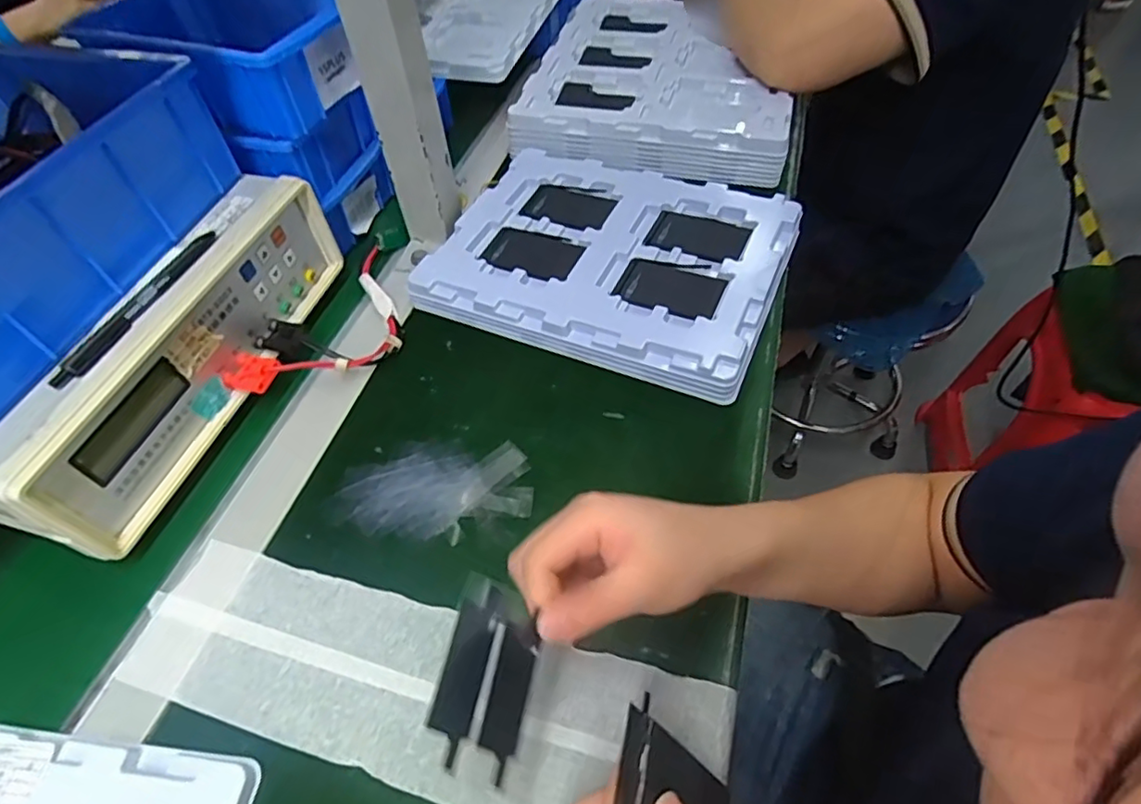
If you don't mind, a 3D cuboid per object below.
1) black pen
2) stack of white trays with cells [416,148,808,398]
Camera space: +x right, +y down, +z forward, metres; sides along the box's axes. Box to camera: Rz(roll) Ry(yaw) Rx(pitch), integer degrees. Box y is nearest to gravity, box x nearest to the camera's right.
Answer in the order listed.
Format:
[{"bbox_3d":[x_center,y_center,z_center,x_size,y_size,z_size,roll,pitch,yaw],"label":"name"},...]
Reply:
[{"bbox_3d":[-0.270,-0.062,0.383,0.013,0.016,0.137,13,54,13],"label":"black pen"},{"bbox_3d":[0.036,-0.132,0.513,0.273,0.030,0.216,19,56,17],"label":"stack of white trays with cells"}]

